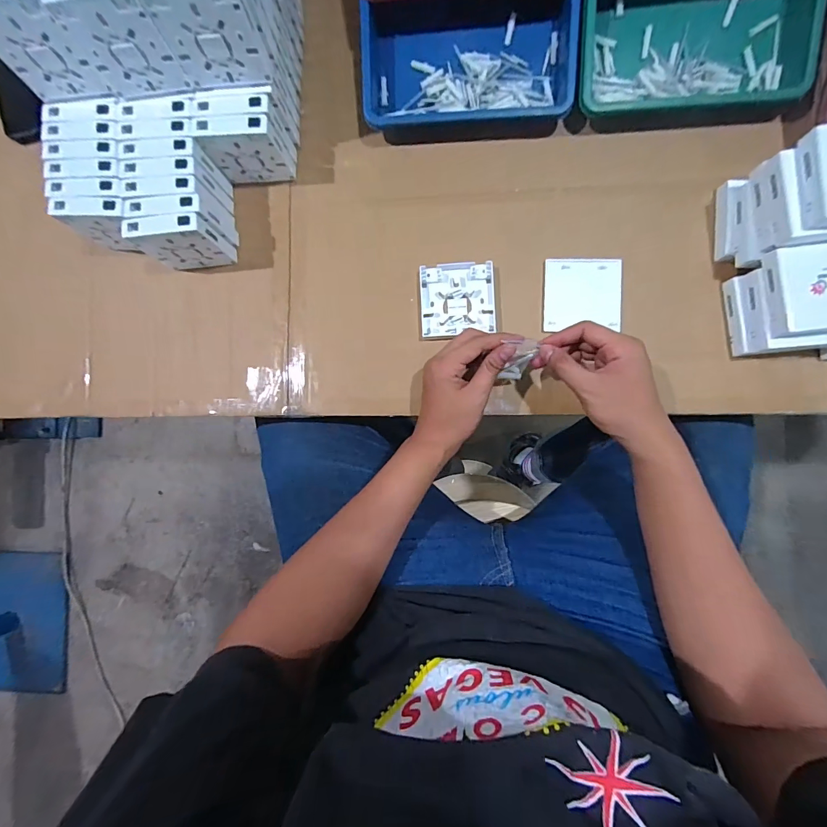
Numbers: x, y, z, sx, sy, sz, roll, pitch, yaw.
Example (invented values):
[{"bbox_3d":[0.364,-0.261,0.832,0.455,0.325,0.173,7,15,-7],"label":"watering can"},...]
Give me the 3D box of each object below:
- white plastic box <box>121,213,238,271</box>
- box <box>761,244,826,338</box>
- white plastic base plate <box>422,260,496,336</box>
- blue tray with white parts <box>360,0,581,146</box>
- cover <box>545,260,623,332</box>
[{"bbox_3d":[-0.271,-0.200,0.472,0.086,0.087,0.025,-3,88,5],"label":"white plastic box"},{"bbox_3d":[0.406,-0.123,0.394,0.088,0.020,0.085,-6,88,5],"label":"box"},{"bbox_3d":[0.053,-0.137,0.476,0.086,0.010,0.084,-3,88,5],"label":"white plastic base plate"},{"bbox_3d":[0.061,-0.404,0.461,0.239,0.047,0.139,-2,88,5],"label":"blue tray with white parts"},{"bbox_3d":[0.197,-0.140,0.465,0.085,0.009,0.082,0,89,5],"label":"cover"}]

